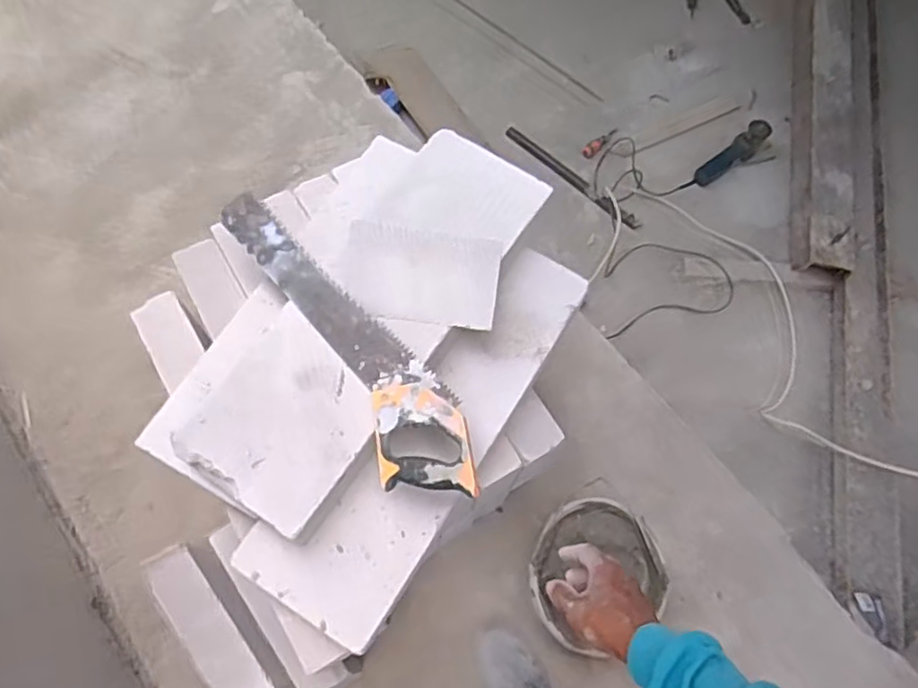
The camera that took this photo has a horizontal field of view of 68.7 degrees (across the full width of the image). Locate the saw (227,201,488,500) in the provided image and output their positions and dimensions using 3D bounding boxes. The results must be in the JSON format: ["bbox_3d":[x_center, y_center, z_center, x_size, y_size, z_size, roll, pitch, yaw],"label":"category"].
[{"bbox_3d":[-0.148,-0.015,0.854,0.123,0.046,0.517,-36,75,-8],"label":"saw"}]

